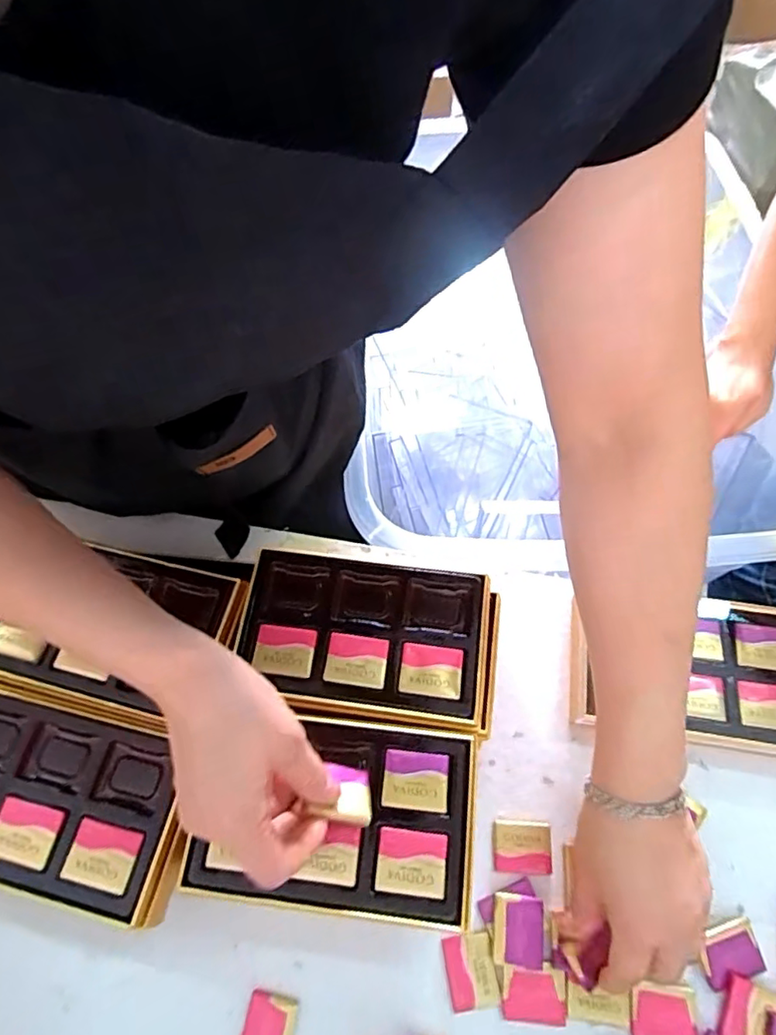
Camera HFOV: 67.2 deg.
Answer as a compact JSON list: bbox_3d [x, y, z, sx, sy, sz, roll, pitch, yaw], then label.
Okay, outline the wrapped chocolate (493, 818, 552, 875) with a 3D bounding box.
[{"bbox_3d":[0.095,0.231,0.412,0.041,0.005,0.033,3,65,3],"label":"wrapped chocolate"}]

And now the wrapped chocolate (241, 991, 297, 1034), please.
[{"bbox_3d":[-0.076,0.327,0.369,0.032,0.006,0.039,9,66,6],"label":"wrapped chocolate"}]

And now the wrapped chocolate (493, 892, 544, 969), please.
[{"bbox_3d":[0.086,0.273,0.387,0.032,0.007,0.041,5,66,4],"label":"wrapped chocolate"}]

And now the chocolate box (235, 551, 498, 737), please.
[{"bbox_3d":[-0.014,0.079,0.391,0.166,0.016,0.106,6,66,5],"label":"chocolate box"}]

